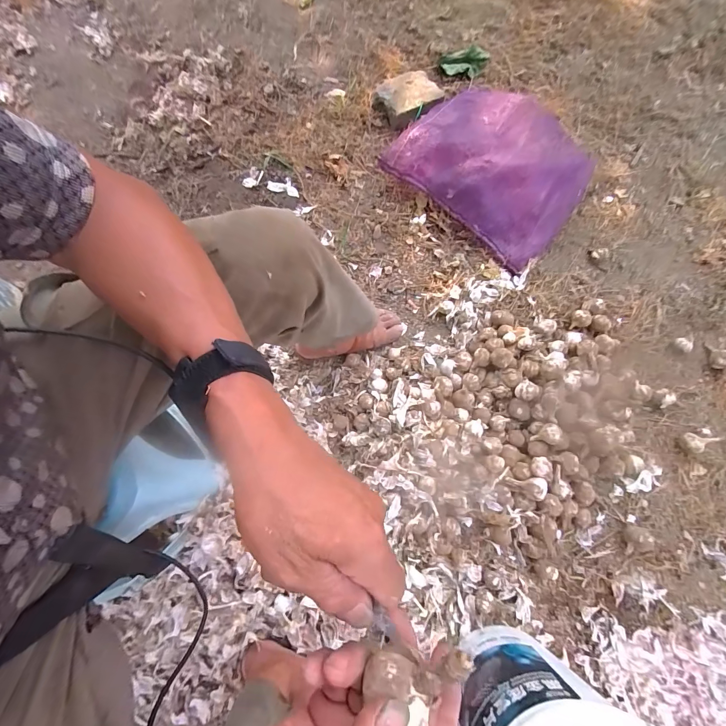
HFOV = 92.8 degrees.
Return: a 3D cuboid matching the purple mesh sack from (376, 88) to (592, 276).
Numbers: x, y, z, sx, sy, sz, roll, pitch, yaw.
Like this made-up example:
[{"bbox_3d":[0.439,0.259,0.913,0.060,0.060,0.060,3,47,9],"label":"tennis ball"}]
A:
[{"bbox_3d":[0.326,-0.501,0.859,0.448,0.136,0.343,41,80,12],"label":"purple mesh sack"}]

